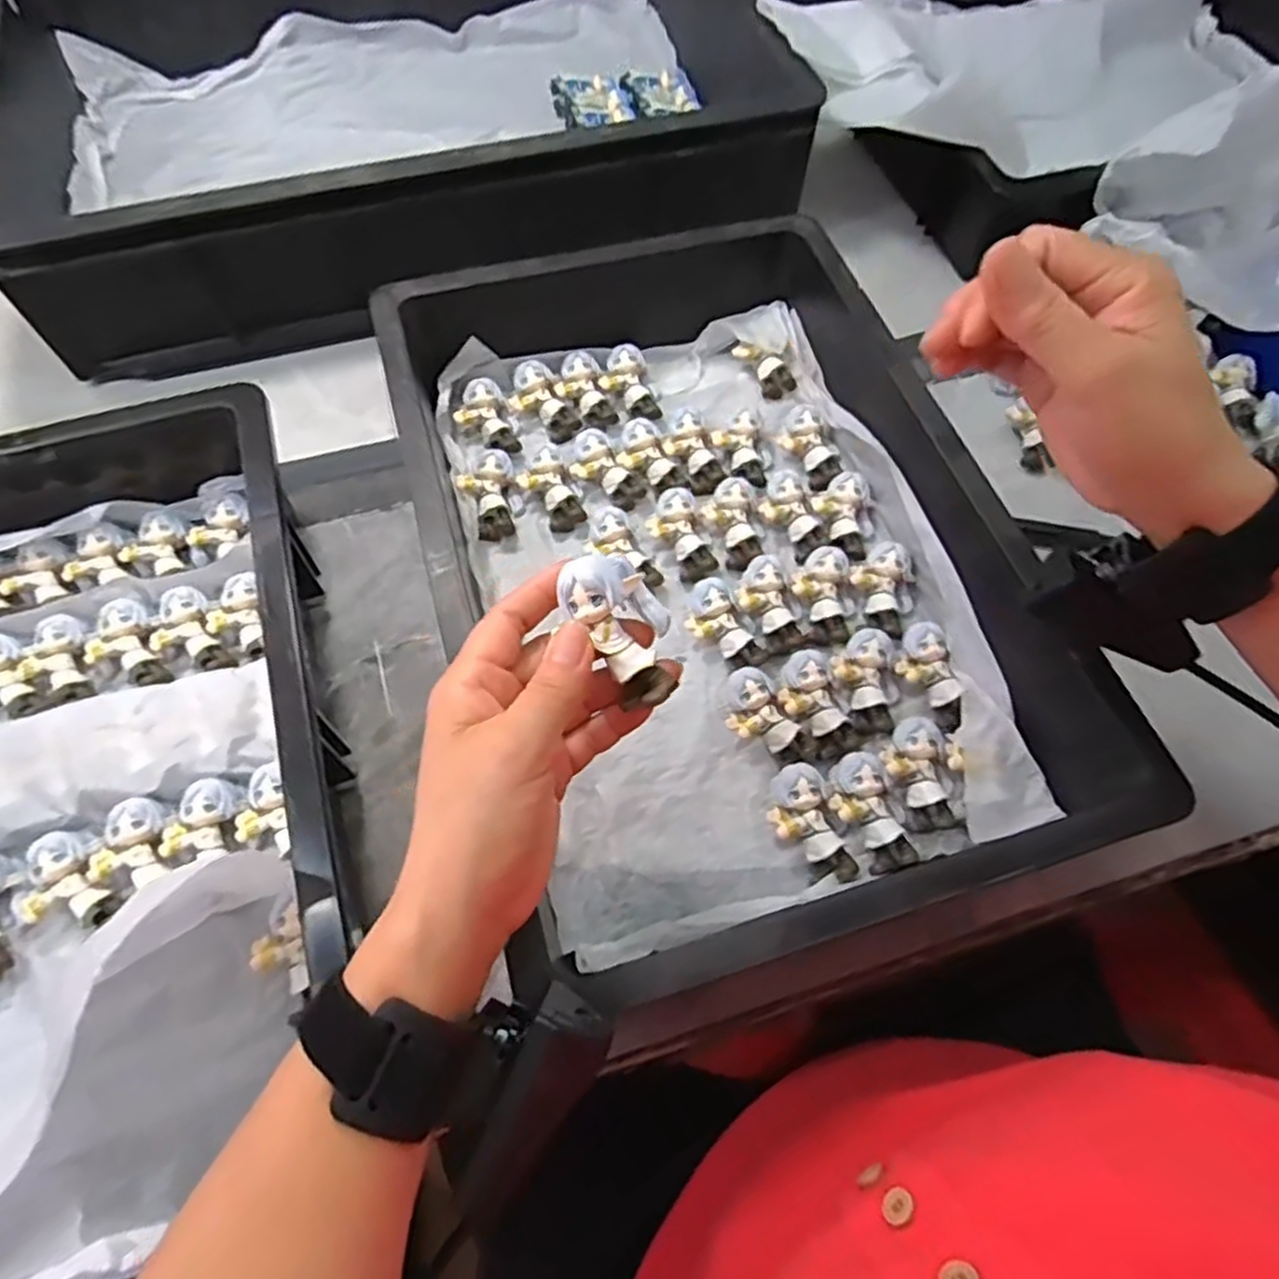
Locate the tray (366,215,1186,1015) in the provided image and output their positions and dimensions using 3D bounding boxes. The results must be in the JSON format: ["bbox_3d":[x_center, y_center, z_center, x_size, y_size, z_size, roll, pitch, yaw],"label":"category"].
[{"bbox_3d":[0.041,-0.053,0.450,0.313,0.102,0.461,-15,65,-9],"label":"tray"}]

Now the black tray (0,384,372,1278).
[{"bbox_3d":[-0.324,0.070,0.373,0.339,0.094,0.450,-20,65,-11],"label":"black tray"}]

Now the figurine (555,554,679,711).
[{"bbox_3d":[-0.006,-0.005,0.292,0.033,0.028,0.060,-29,102,-12],"label":"figurine"}]

